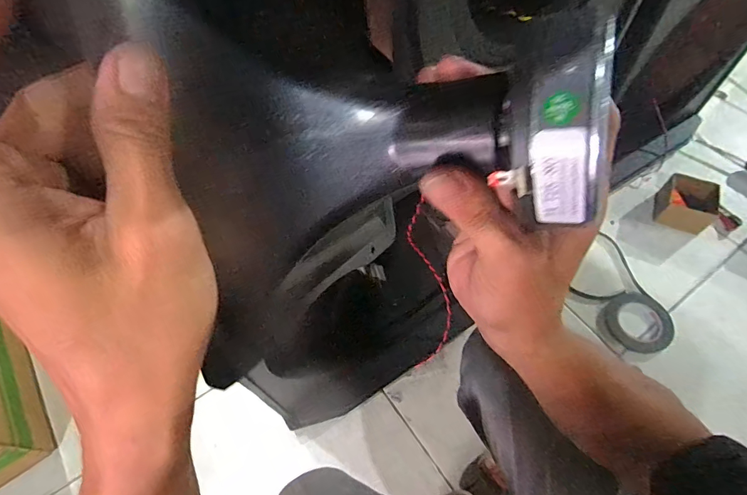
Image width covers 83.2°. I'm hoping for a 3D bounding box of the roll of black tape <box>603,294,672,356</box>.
[{"bbox_3d":[0.535,0.151,0.852,0.122,0.027,0.120,-1,59,1],"label":"roll of black tape"}]

